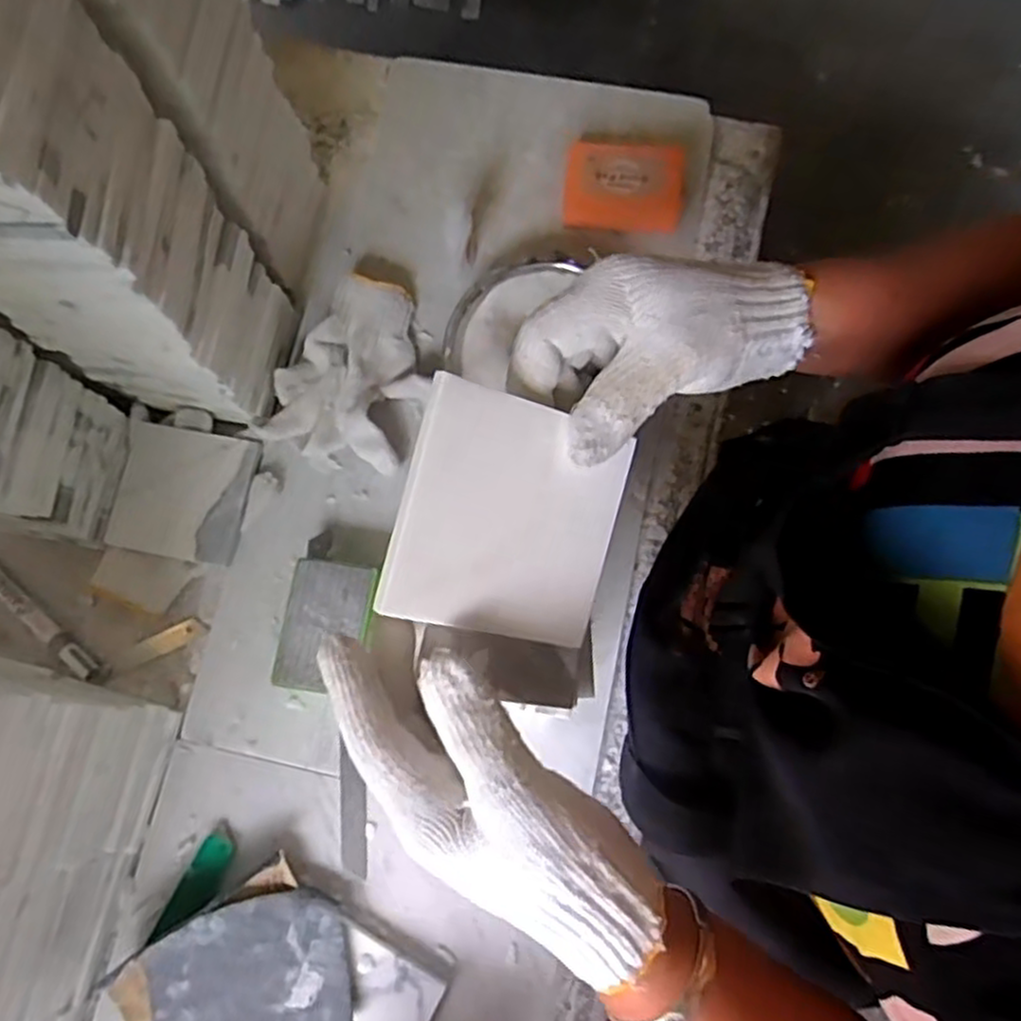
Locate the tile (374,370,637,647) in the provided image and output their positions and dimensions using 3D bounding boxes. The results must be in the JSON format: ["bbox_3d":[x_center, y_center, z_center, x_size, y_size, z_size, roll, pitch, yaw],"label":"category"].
[{"bbox_3d":[0.002,0.004,0.326,0.101,0.005,0.098,14,91,-29],"label":"tile"}]

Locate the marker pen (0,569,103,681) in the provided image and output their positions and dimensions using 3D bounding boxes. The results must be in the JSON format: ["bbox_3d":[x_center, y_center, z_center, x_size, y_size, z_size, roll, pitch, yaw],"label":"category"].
[{"bbox_3d":[-0.375,0.082,0.595,0.146,0.014,0.018,38,79,11],"label":"marker pen"}]

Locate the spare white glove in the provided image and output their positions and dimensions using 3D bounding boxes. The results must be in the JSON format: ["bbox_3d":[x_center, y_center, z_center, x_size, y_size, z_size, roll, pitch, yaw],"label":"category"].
[{"bbox_3d":[-0.117,-0.108,0.597,0.104,0.030,0.148,23,76,7],"label":"spare white glove"}]

